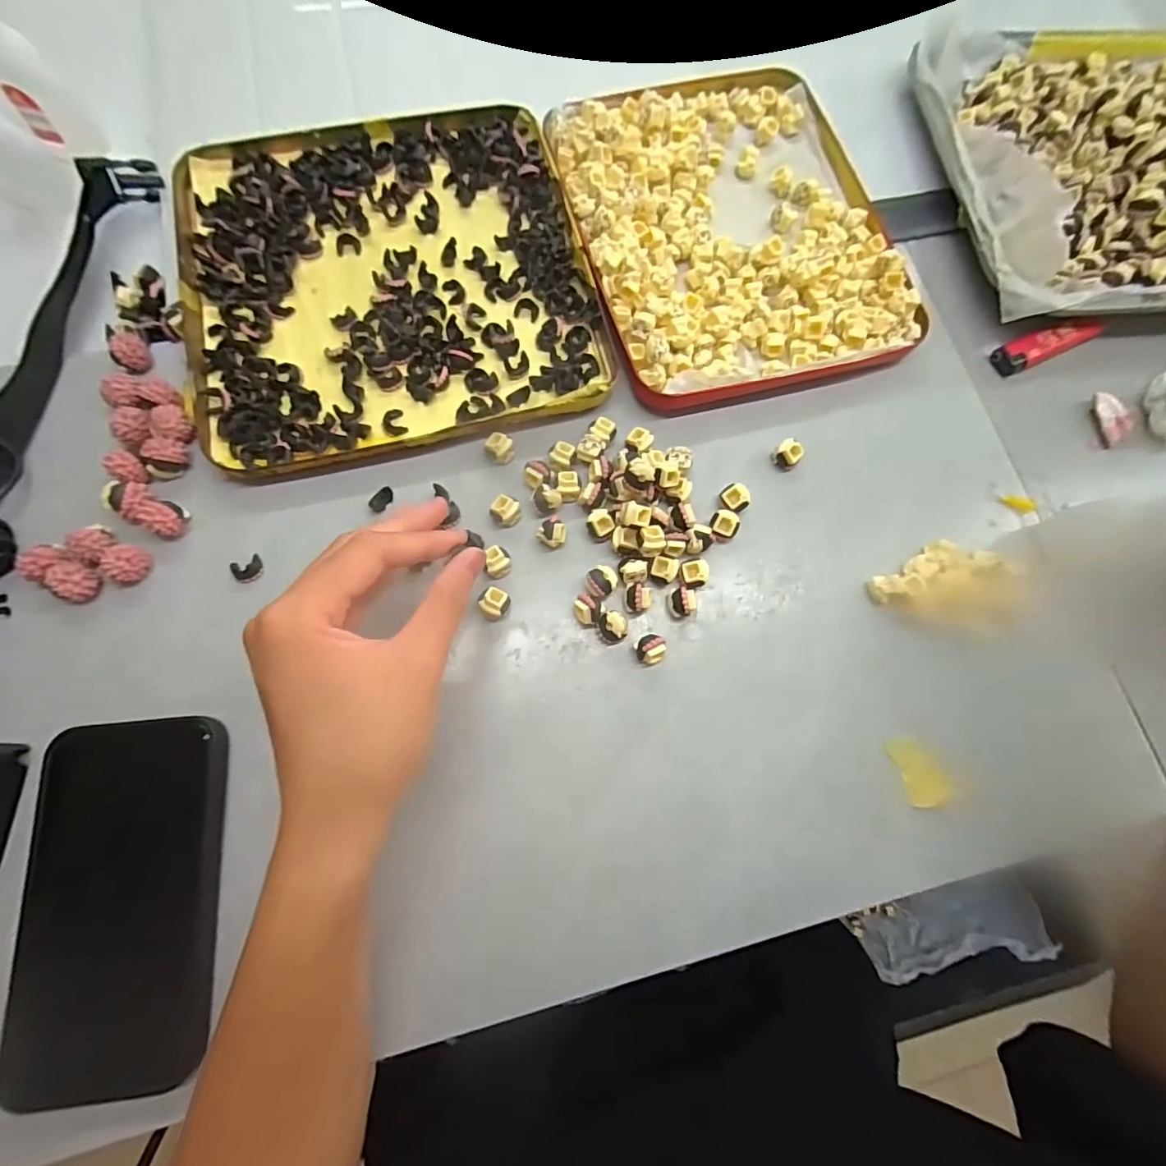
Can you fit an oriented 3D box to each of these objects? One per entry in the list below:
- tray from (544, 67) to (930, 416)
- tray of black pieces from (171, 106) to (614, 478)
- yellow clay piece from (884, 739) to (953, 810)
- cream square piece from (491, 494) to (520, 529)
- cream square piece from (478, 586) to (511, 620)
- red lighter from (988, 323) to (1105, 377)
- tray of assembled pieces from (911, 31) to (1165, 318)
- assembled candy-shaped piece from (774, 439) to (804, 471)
[{"bbox_3d":[0.099,-0.240,0.340,0.202,0.024,0.251,-14,78,-5],"label":"tray"},{"bbox_3d":[-0.124,-0.197,0.326,0.236,0.015,0.243,-14,78,-5],"label":"tray of black pieces"},{"bbox_3d":[0.180,0.100,0.274,0.024,0.004,0.036,-27,79,-8],"label":"yellow clay piece"},{"bbox_3d":[-0.044,-0.041,0.294,0.016,0.013,0.016,-39,81,-10],"label":"cream square piece"},{"bbox_3d":[-0.049,0.011,0.280,0.016,0.011,0.016,33,78,6],"label":"cream square piece"},{"bbox_3d":[0.311,-0.160,0.342,0.074,0.011,0.020,-23,78,-7],"label":"red lighter"},{"bbox_3d":[0.440,-0.309,0.369,0.371,0.031,0.266,-5,77,-3],"label":"tray of assembled pieces"},{"bbox_3d":[0.124,-0.078,0.313,0.013,0.015,0.015,-43,82,-11],"label":"assembled candy-shaped piece"}]

